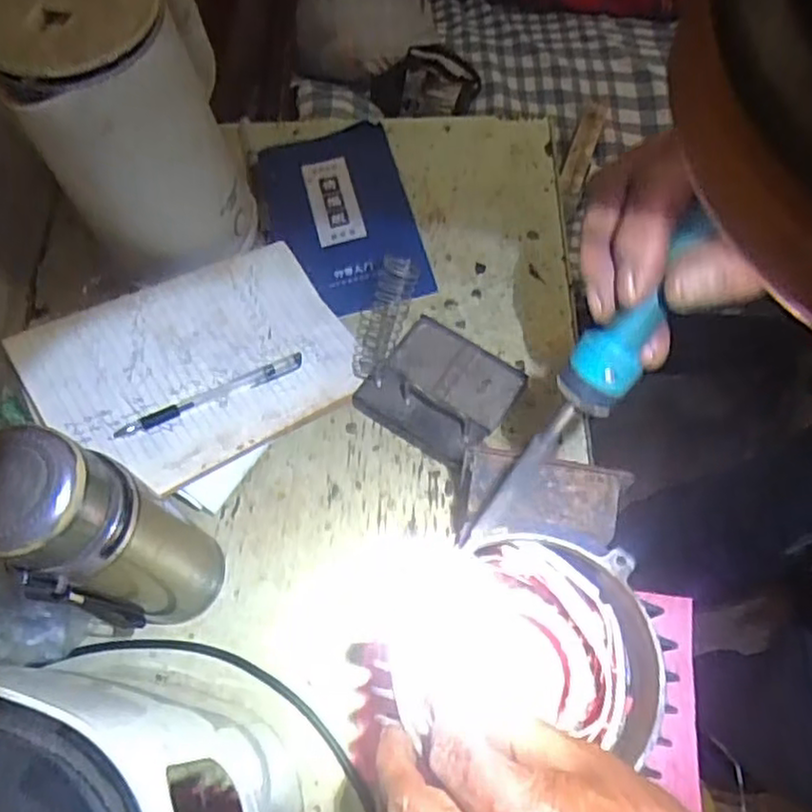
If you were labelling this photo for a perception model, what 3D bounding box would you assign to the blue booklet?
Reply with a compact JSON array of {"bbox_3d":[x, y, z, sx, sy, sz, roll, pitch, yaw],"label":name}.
[{"bbox_3d":[-0.062,-0.181,0.662,0.131,0.014,0.204,-15,68,-4],"label":"blue booklet"}]

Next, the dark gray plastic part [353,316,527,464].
[{"bbox_3d":[0.028,-0.018,0.577,0.114,0.034,0.101,29,72,13],"label":"dark gray plastic part"}]

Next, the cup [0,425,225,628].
[{"bbox_3d":[-0.177,0.085,0.426,0.069,0.243,0.077,29,72,13],"label":"cup"}]

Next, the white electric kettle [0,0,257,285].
[{"bbox_3d":[-0.216,-0.241,0.560,0.148,0.208,0.150,-23,69,-7],"label":"white electric kettle"}]

